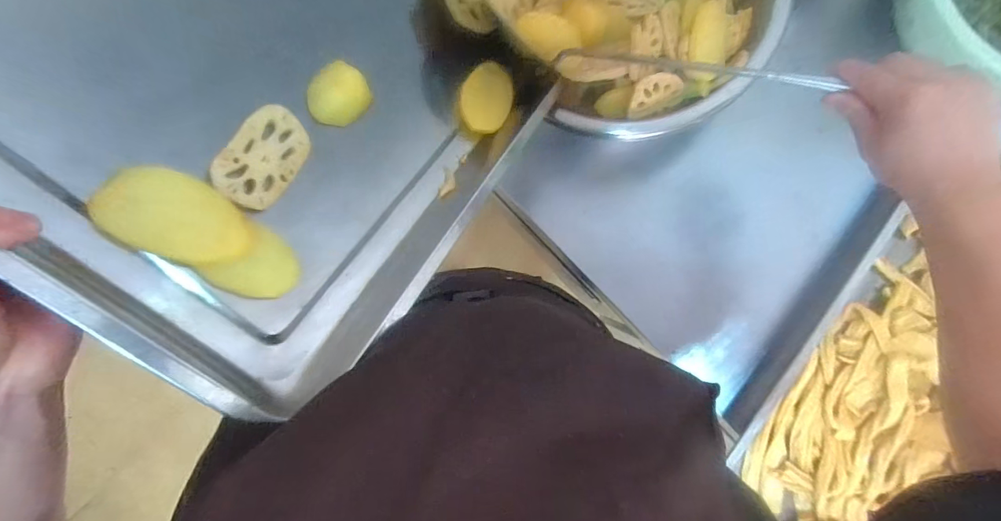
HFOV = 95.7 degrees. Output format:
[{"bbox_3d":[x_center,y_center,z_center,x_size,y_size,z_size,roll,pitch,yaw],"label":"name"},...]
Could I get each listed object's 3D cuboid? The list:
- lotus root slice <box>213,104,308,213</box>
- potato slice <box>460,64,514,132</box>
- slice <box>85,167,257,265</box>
[{"bbox_3d":[-0.165,-0.073,0.320,0.004,0.045,0.077,-4,54,41],"label":"lotus root slice"},{"bbox_3d":[-0.013,-0.173,0.479,0.053,0.004,0.085,32,66,-24],"label":"potato slice"},{"bbox_3d":[-0.200,-0.026,0.284,0.004,0.079,0.051,-3,66,49],"label":"slice"}]

